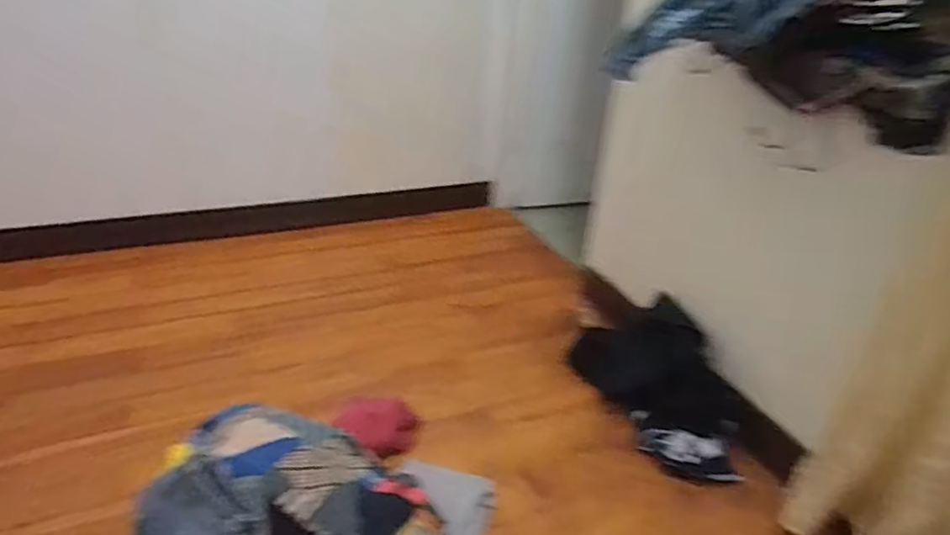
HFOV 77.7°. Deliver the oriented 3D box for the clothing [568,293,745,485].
[{"bbox_3d":[0.380,0.226,1.208,0.181,0.188,0.389,-9,32,-21],"label":"clothing"}]

